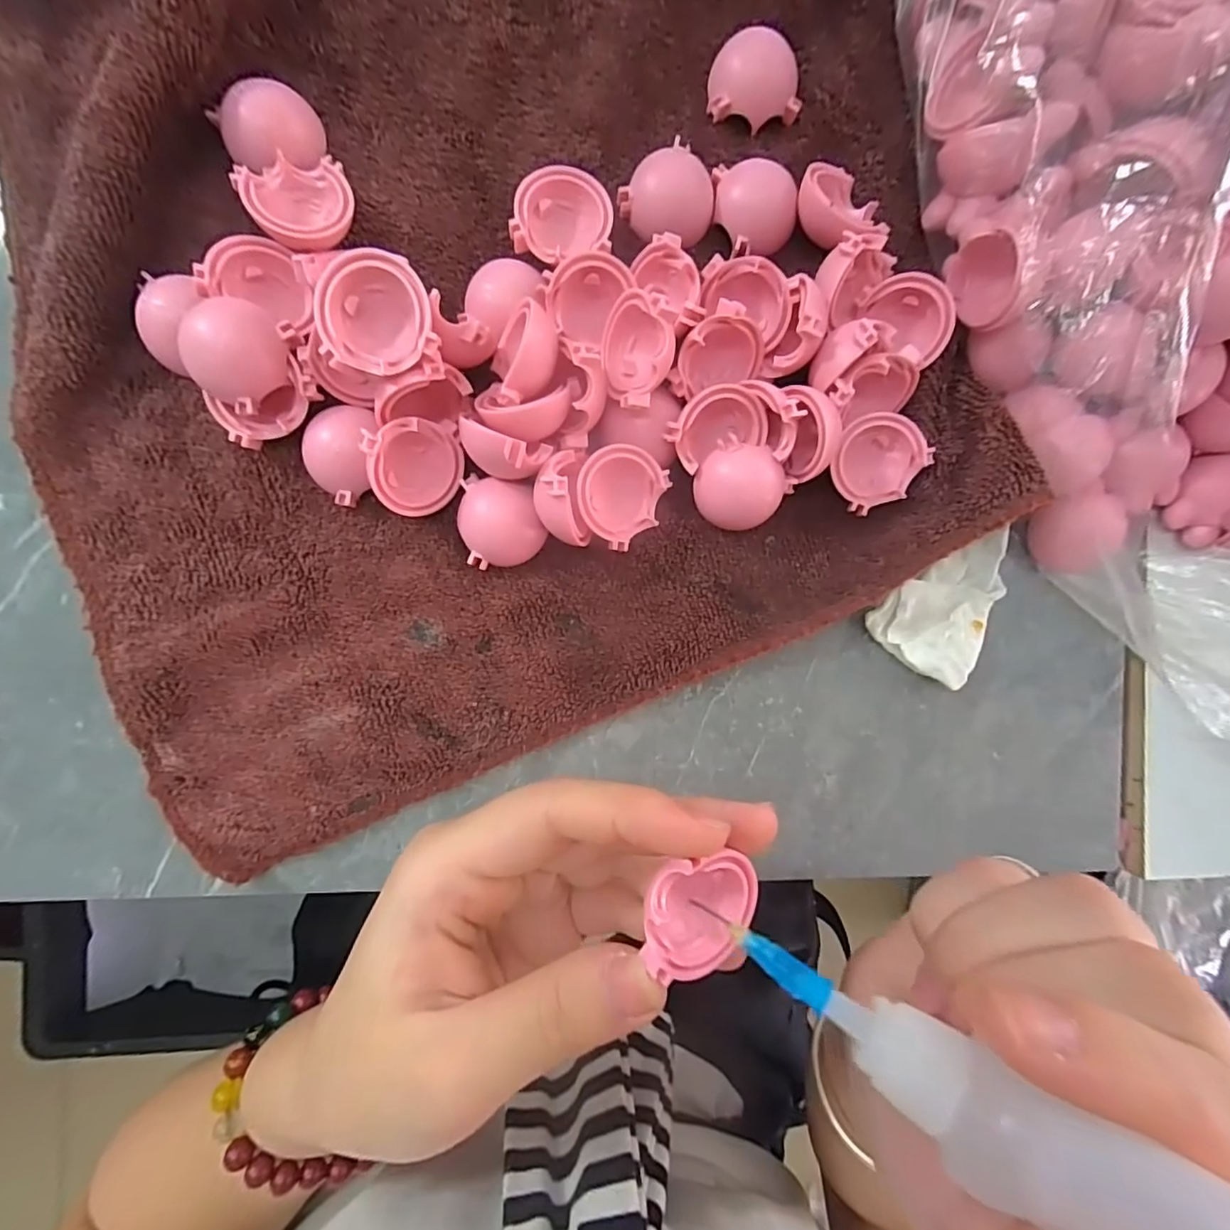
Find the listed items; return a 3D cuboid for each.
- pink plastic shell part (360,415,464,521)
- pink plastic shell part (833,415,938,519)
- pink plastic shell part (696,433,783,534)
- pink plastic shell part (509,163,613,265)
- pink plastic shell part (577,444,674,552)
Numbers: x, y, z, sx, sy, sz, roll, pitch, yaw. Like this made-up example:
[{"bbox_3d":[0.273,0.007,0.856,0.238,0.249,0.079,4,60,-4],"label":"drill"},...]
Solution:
[{"bbox_3d":[-0.060,-0.044,0.172,0.028,0.016,0.031,-10,107,-15],"label":"pink plastic shell part"},{"bbox_3d":[0.086,-0.051,0.186,0.029,0.014,0.028,0,91,-6],"label":"pink plastic shell part"},{"bbox_3d":[0.040,-0.041,0.183,0.028,0.017,0.025,35,89,-5],"label":"pink plastic shell part"},{"bbox_3d":[-0.016,-0.126,0.179,0.030,0.015,0.026,5,91,-6],"label":"pink plastic shell part"},{"bbox_3d":[0.001,-0.038,0.181,0.027,0.017,0.030,23,90,-5],"label":"pink plastic shell part"}]

